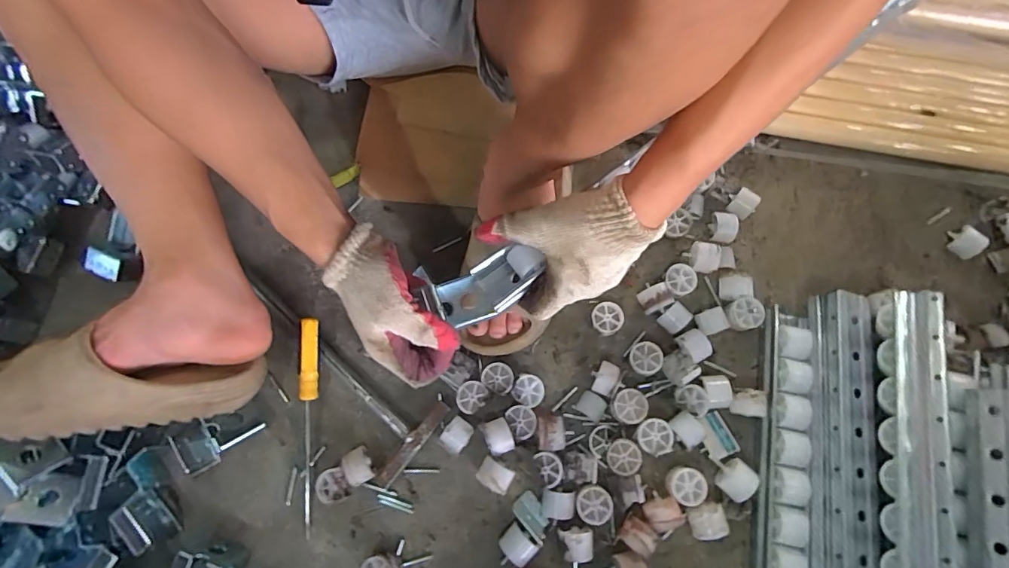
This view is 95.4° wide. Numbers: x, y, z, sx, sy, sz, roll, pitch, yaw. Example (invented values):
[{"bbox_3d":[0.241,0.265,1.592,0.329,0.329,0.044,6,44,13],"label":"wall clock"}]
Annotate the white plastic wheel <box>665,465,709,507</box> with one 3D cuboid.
[{"bbox_3d":[0.185,0.205,0.468,0.034,0.023,0.034,0,75,2],"label":"white plastic wheel"}]

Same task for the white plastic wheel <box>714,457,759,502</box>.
[{"bbox_3d":[0.235,0.199,0.467,0.031,0.028,0.036,31,78,9],"label":"white plastic wheel"}]

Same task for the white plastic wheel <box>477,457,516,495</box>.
[{"bbox_3d":[-0.009,0.196,0.475,0.034,0.033,0.025,29,78,9],"label":"white plastic wheel"}]

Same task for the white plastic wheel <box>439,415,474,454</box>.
[{"bbox_3d":[-0.049,0.159,0.484,0.027,0.030,0.033,38,80,11],"label":"white plastic wheel"}]

